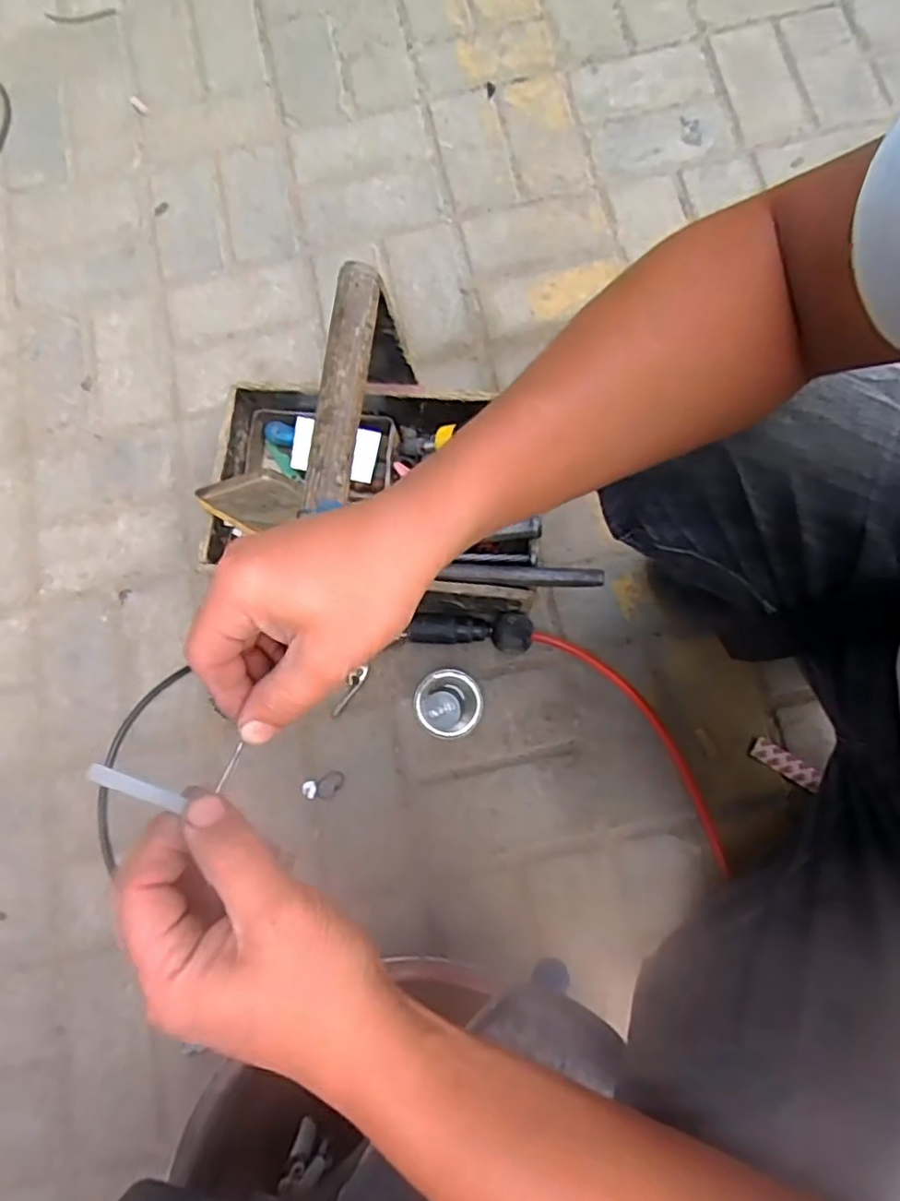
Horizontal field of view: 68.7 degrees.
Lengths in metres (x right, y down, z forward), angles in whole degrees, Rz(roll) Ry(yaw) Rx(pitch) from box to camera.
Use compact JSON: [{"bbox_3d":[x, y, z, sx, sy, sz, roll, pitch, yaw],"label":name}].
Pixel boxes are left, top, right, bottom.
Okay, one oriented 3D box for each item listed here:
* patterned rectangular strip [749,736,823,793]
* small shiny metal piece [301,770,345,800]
[{"bbox_3d":[0.359,0.173,0.700,0.078,0.007,0.025,30,80,9],"label":"patterned rectangular strip"},{"bbox_3d":[-0.140,0.205,0.725,0.049,0.004,0.025,-20,77,-2],"label":"small shiny metal piece"}]

